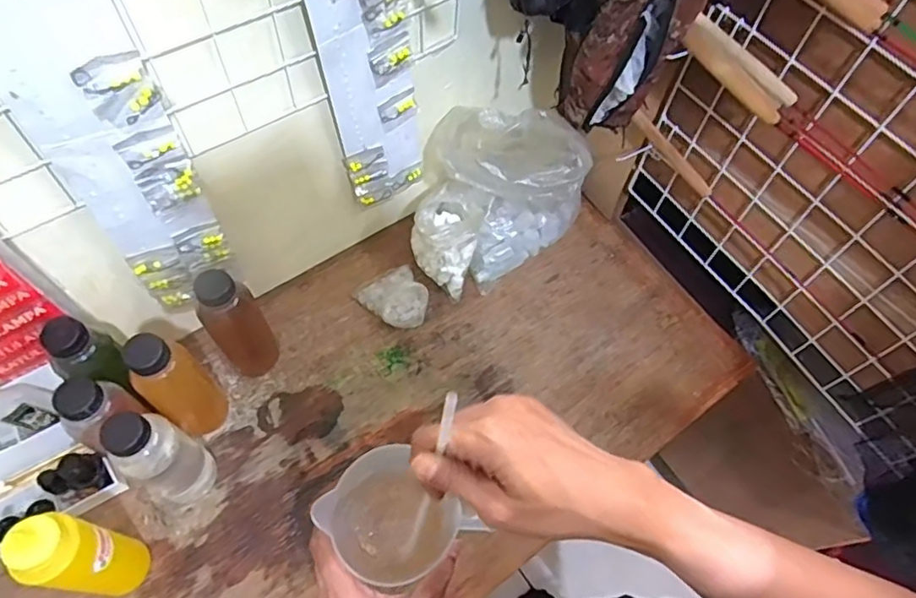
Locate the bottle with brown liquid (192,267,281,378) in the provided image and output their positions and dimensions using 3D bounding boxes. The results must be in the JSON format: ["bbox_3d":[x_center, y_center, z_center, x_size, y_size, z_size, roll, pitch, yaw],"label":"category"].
[{"bbox_3d":[-0.260,0.040,0.702,0.062,0.197,0.051,-28,65,-18],"label":"bottle with brown liquid"}]

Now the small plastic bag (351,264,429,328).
[{"bbox_3d":[-0.089,-0.001,0.824,0.087,0.034,0.100,-26,65,-17],"label":"small plastic bag"}]

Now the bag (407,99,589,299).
[{"bbox_3d":[0.052,-0.145,0.814,0.218,0.218,0.224,17,60,6],"label":"bag"}]

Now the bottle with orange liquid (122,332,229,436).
[{"bbox_3d":[-0.311,0.096,0.650,0.051,0.195,0.066,38,65,17],"label":"bottle with orange liquid"}]

